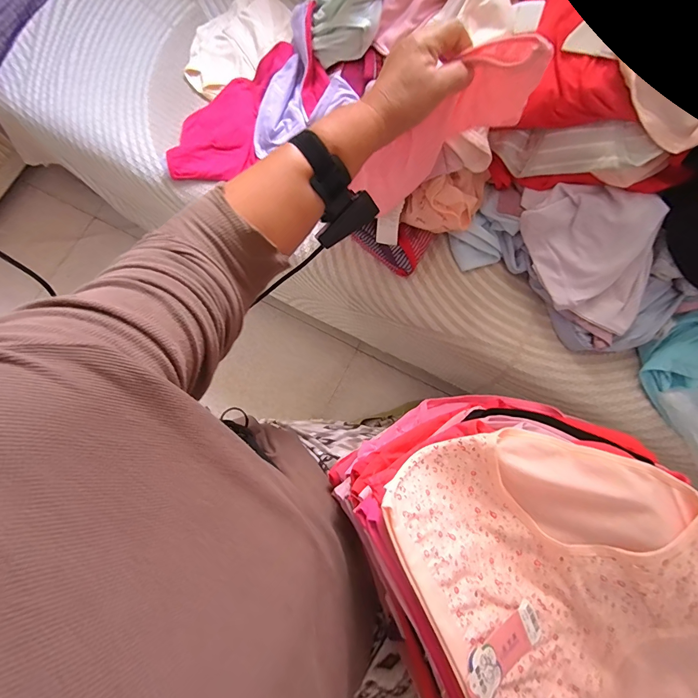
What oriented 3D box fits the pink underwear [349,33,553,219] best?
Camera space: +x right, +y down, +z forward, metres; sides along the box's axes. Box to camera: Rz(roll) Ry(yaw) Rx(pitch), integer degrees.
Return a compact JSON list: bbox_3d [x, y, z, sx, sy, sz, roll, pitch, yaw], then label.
[{"bbox_3d":[0.115,-0.236,0.426,0.092,0.225,0.039,-2,73,-41],"label":"pink underwear"}]

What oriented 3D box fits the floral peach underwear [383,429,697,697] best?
[{"bbox_3d":[0.190,0.211,0.315,0.231,0.060,0.304,-21,78,-3],"label":"floral peach underwear"}]

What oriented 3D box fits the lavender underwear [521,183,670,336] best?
[{"bbox_3d":[0.315,-0.128,0.481,0.119,0.082,0.211,-24,78,-4],"label":"lavender underwear"}]

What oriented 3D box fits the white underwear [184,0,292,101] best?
[{"bbox_3d":[-0.202,-0.531,0.654,0.134,0.020,0.211,40,82,9],"label":"white underwear"}]

